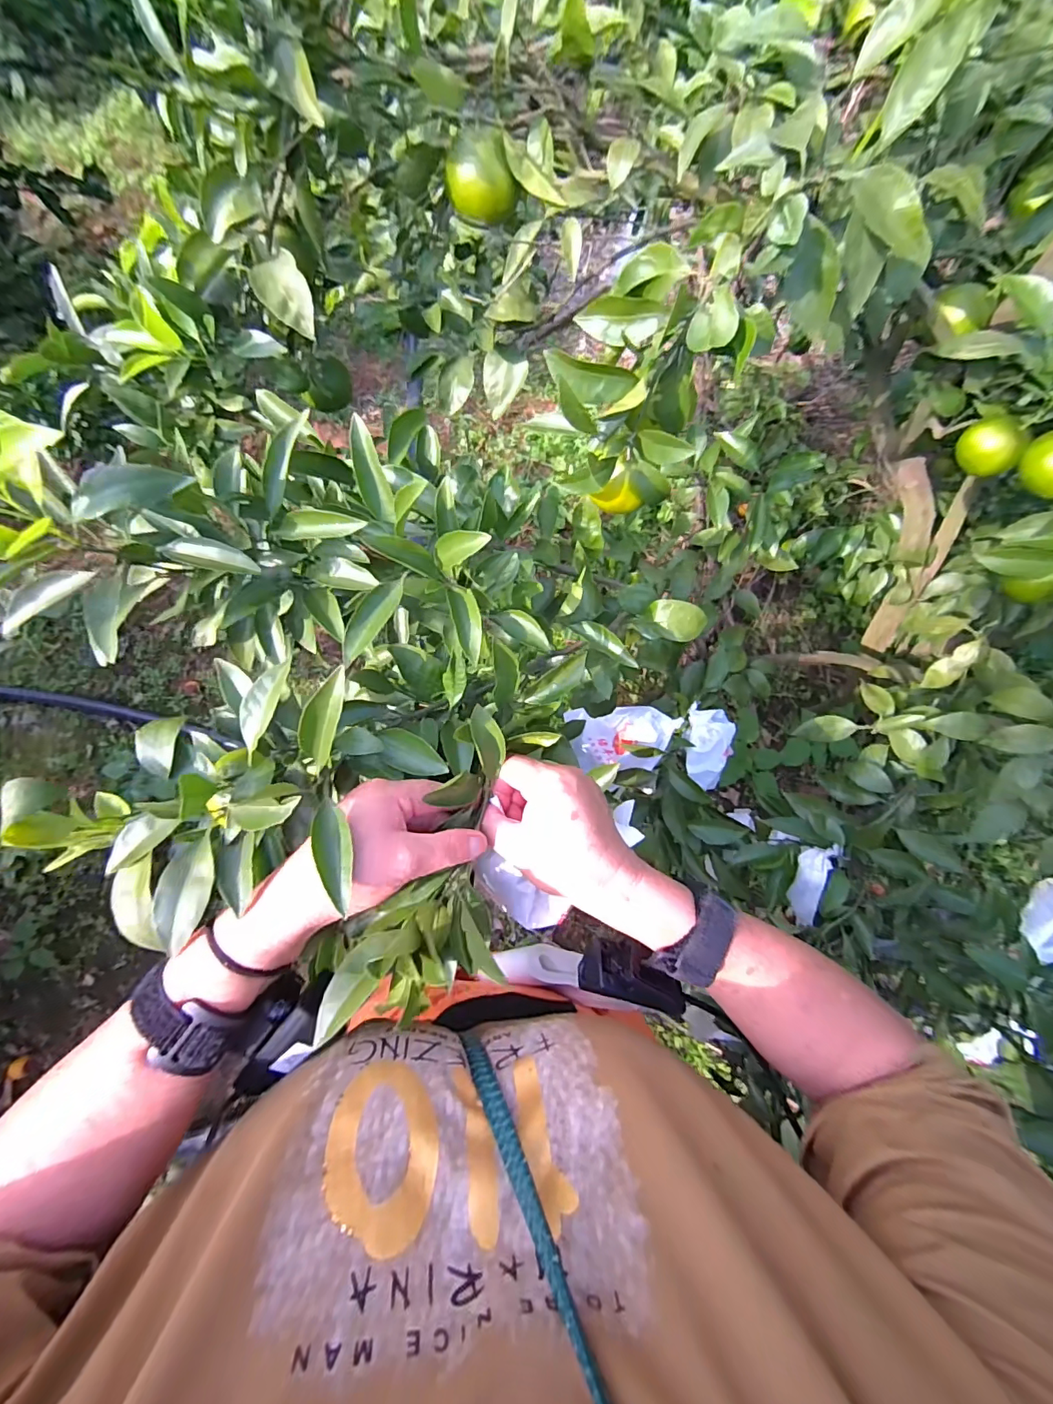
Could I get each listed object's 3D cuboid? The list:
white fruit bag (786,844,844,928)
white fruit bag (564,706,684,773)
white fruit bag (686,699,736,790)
[{"bbox_3d":[0.359,0.227,0.628,0.045,0.033,0.110,15,94,3],"label":"white fruit bag"},{"bbox_3d":[0.154,0.056,0.752,0.167,0.050,0.108,0,69,-3],"label":"white fruit bag"},{"bbox_3d":[0.278,0.065,0.762,0.073,0.053,0.122,11,69,2],"label":"white fruit bag"}]

